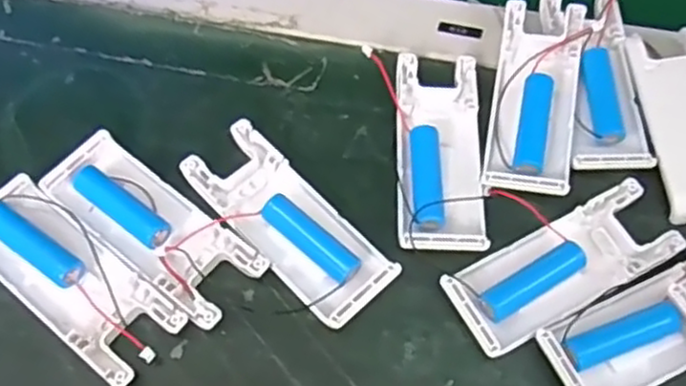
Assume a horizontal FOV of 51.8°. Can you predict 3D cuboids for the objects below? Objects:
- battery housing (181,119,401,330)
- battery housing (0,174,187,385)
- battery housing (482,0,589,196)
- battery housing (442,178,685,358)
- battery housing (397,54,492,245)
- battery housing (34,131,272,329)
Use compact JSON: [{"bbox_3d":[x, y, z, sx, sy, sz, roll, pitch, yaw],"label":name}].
[{"bbox_3d":[-0.024,0.013,0.314,0.040,0.013,0.102,-40,71,-19],"label":"battery housing"},{"bbox_3d":[-0.116,0.036,0.298,0.101,0.011,0.039,36,68,16],"label":"battery housing"},{"bbox_3d":[0.095,-0.047,0.343,0.039,0.015,0.101,11,63,4],"label":"battery housing"},{"bbox_3d":[0.096,0.031,0.307,0.102,0.010,0.040,-25,66,-14],"label":"battery housing"},{"bbox_3d":[0.046,-0.021,0.333,0.040,0.009,0.102,1,63,-1],"label":"battery housing"},{"bbox_3d":[-0.084,0.014,0.312,0.103,0.012,0.039,37,68,16],"label":"battery housing"}]

